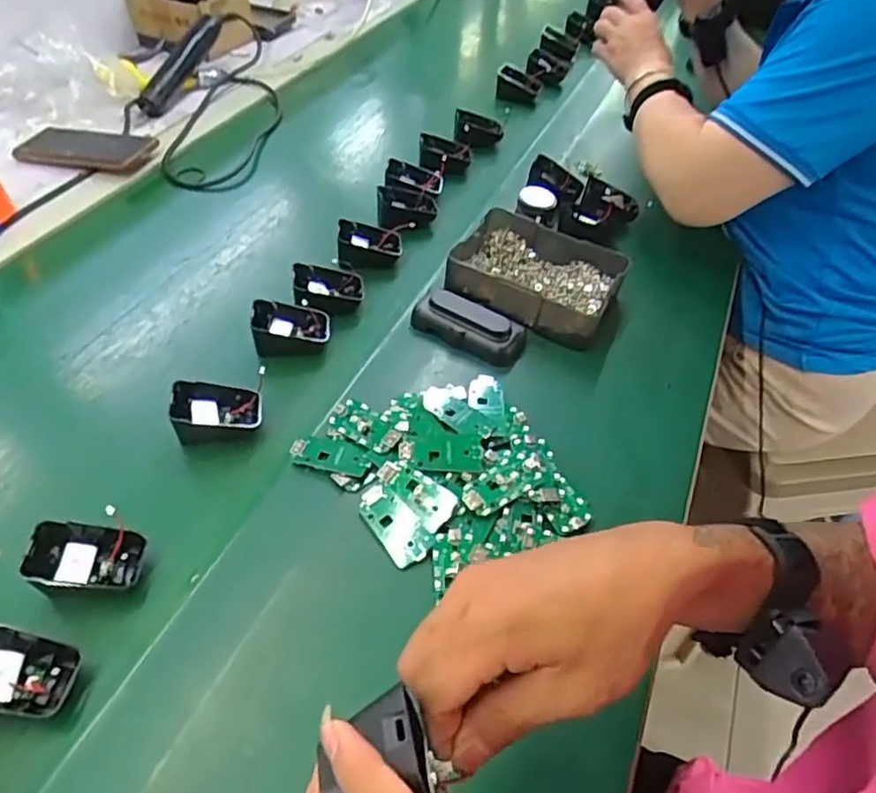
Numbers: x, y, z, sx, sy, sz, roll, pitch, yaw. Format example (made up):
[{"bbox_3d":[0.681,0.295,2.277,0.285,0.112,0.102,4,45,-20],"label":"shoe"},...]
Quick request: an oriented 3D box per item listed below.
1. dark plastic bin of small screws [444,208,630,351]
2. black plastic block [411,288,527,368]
[{"bbox_3d":[0.100,-0.125,0.670,0.165,0.044,0.135,23,50,17],"label":"dark plastic bin of small screws"},{"bbox_3d":[0.029,-0.067,0.613,0.102,0.027,0.043,19,49,13],"label":"black plastic block"}]

